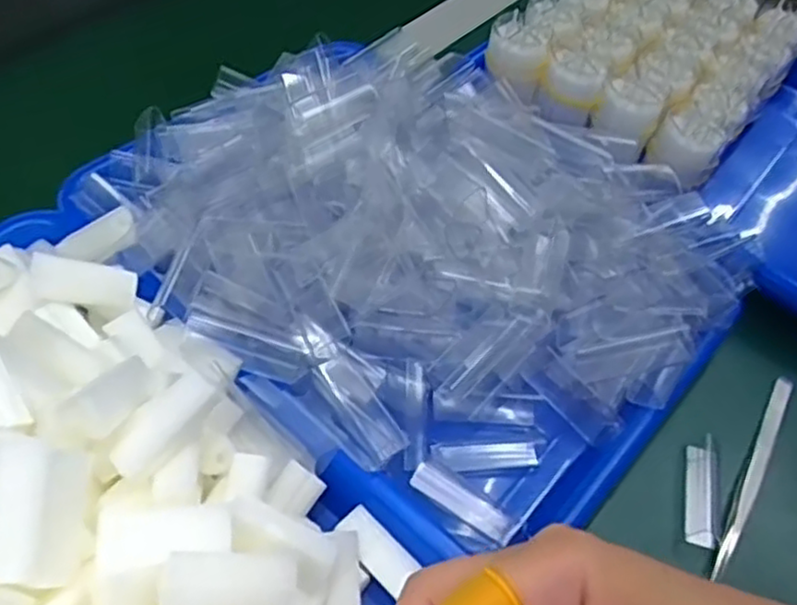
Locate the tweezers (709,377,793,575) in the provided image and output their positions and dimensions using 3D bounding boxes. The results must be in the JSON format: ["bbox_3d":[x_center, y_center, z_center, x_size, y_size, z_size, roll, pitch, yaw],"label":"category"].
[{"bbox_3d":[0.189,0.083,0.377,0.007,0.004,0.135,30,56,17],"label":"tweezers"}]

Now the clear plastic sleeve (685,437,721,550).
[{"bbox_3d":[0.154,0.094,0.363,0.016,0.006,0.055,13,53,4],"label":"clear plastic sleeve"}]

